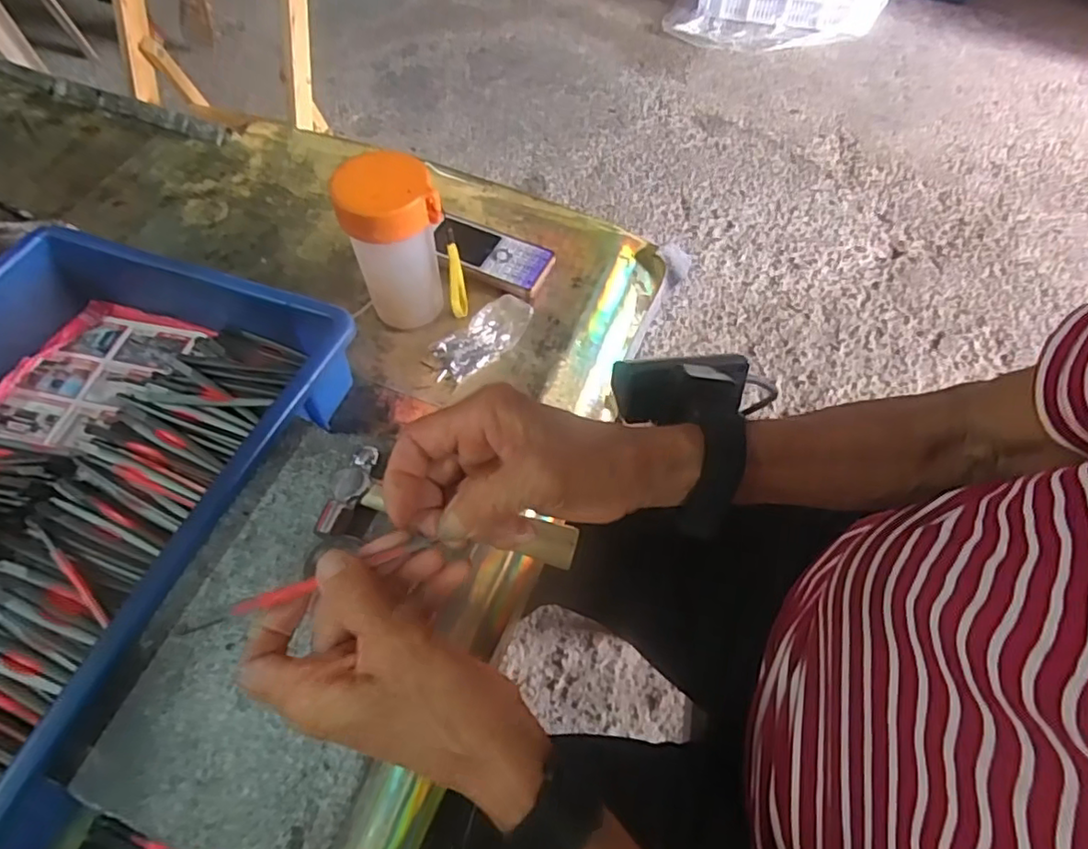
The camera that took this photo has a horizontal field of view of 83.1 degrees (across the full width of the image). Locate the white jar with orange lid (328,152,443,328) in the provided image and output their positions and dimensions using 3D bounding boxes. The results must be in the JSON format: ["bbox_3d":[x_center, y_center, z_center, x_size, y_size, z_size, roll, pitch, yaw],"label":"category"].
[{"bbox_3d":[-0.116,-0.134,0.486,0.067,0.141,0.062,1,57,-1],"label":"white jar with orange lid"}]

